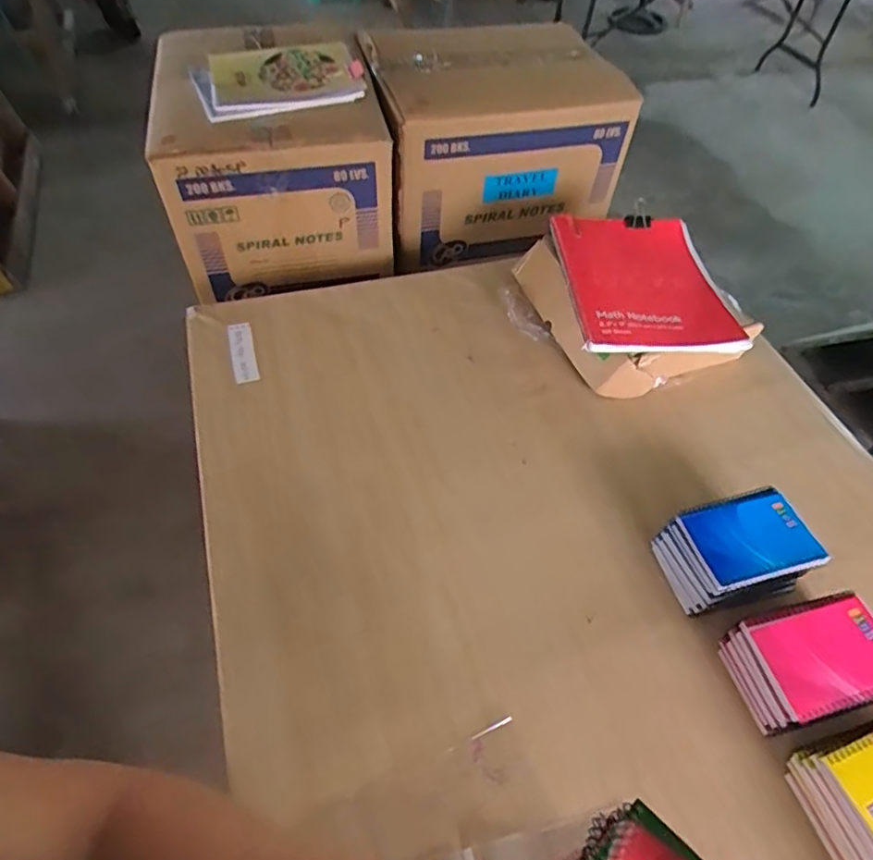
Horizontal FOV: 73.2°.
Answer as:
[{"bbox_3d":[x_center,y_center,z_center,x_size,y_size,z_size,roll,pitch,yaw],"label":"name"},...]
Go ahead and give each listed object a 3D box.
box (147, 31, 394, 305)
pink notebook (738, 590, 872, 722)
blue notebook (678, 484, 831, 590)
[{"bbox_3d":[-0.288,-0.484,1.034,0.336,0.268,0.429,-11,54,-13],"label":"box"},{"bbox_3d":[0.372,0.212,0.561,0.131,0.016,0.094,-10,54,-12],"label":"pink notebook"},{"bbox_3d":[0.332,0.112,0.620,0.129,0.013,0.093,-11,54,-13],"label":"blue notebook"}]

